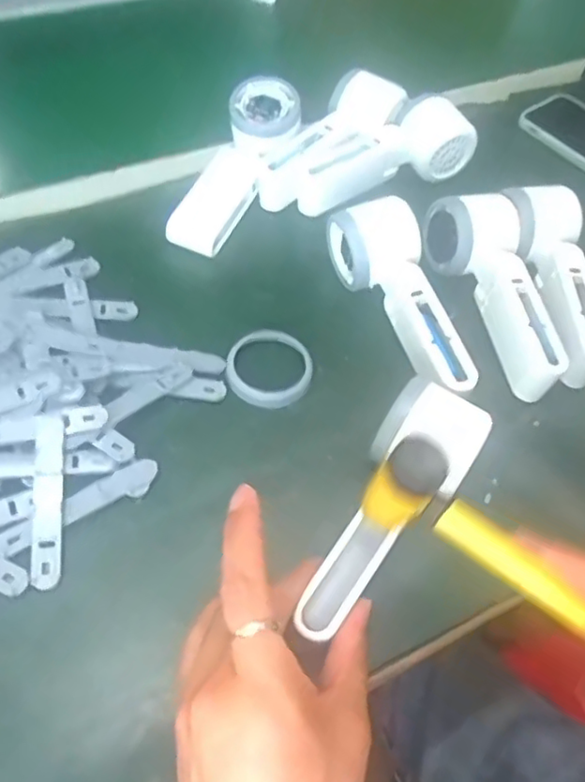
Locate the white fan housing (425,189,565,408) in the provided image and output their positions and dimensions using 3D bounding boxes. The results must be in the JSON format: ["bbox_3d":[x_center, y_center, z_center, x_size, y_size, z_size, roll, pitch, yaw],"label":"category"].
[{"bbox_3d":[0.156,-0.074,0.456,0.065,0.053,0.163,-16,58,-16],"label":"white fan housing"}]

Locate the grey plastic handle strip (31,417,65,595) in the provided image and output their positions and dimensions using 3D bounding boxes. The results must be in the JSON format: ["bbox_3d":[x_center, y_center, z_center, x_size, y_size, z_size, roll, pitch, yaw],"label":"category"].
[{"bbox_3d":[-0.136,0.059,0.349,0.015,0.004,0.096,-5,68,-7],"label":"grey plastic handle strip"}]

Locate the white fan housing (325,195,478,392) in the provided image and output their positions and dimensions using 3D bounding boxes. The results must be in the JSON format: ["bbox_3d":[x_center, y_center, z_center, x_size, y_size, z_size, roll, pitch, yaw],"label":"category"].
[{"bbox_3d":[0.083,-0.065,0.439,0.052,0.057,0.164,-19,59,-18],"label":"white fan housing"}]

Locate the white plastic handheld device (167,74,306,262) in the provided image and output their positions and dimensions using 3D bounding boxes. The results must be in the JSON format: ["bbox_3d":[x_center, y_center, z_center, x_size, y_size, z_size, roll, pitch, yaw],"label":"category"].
[{"bbox_3d":[-0.046,-0.180,0.518,0.060,0.048,0.167,22,73,12],"label":"white plastic handheld device"}]

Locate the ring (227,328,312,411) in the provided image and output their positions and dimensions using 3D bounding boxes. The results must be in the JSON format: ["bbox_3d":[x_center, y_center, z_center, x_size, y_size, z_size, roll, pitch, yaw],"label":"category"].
[{"bbox_3d":[-0.016,-0.016,0.426,0.057,0.008,0.060,3,55,-4],"label":"ring"}]

